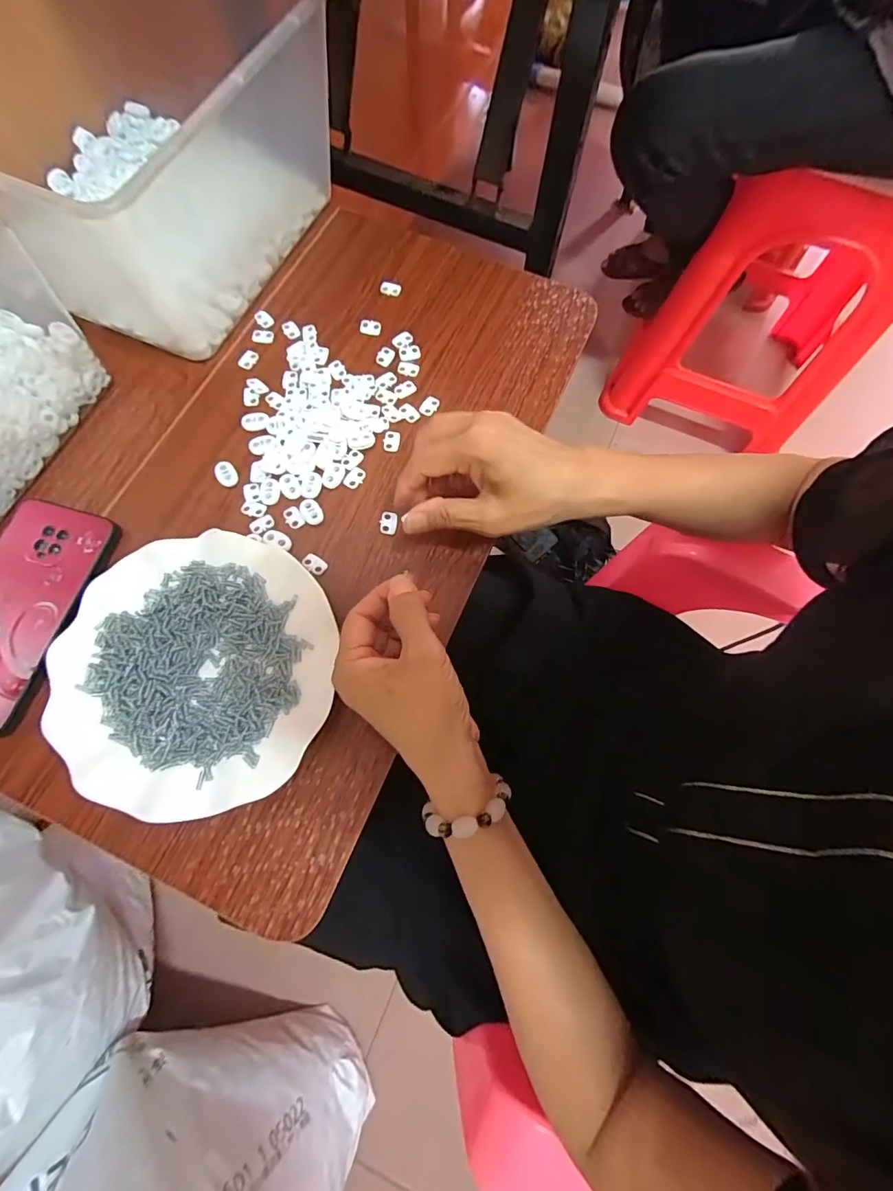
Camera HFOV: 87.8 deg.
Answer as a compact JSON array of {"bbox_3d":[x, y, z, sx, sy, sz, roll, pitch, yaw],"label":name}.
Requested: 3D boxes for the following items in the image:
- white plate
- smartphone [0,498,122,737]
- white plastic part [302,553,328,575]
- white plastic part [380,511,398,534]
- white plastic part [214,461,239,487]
[{"bbox_3d":[-0.169,0.048,0.320,0.182,0.026,0.181,1,73,-2],"label":"white plate"},{"bbox_3d":[-0.309,0.010,0.333,0.085,0.007,0.164,13,73,2],"label":"smartphone"},{"bbox_3d":[-0.101,-0.024,0.356,0.019,0.004,0.012,34,74,8],"label":"white plastic part"},{"bbox_3d":[-0.046,-0.058,0.370,0.013,0.005,0.019,7,73,0],"label":"white plastic part"},{"bbox_3d":[-0.179,-0.099,0.378,0.016,0.005,0.021,-40,79,-13],"label":"white plastic part"}]

